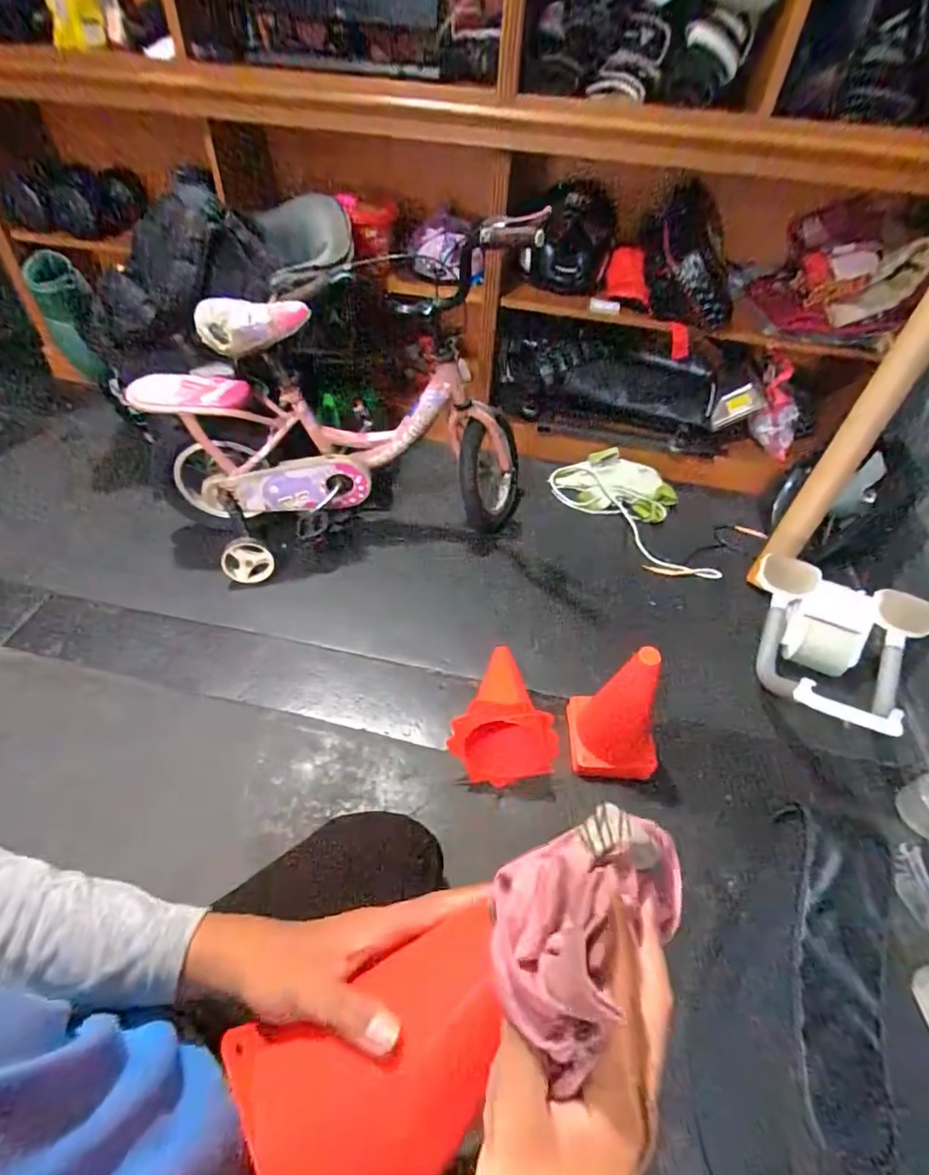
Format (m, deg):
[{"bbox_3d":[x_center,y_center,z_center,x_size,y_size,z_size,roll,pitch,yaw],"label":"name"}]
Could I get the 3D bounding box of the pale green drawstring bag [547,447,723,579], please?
[{"bbox_3d":[0.449,-0.201,1.430,0.201,0.108,0.500,-18,51,-20],"label":"pale green drawstring bag"}]

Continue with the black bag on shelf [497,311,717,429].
[{"bbox_3d":[0.365,-0.575,1.483,0.584,0.277,0.151,10,47,5],"label":"black bag on shelf"}]

